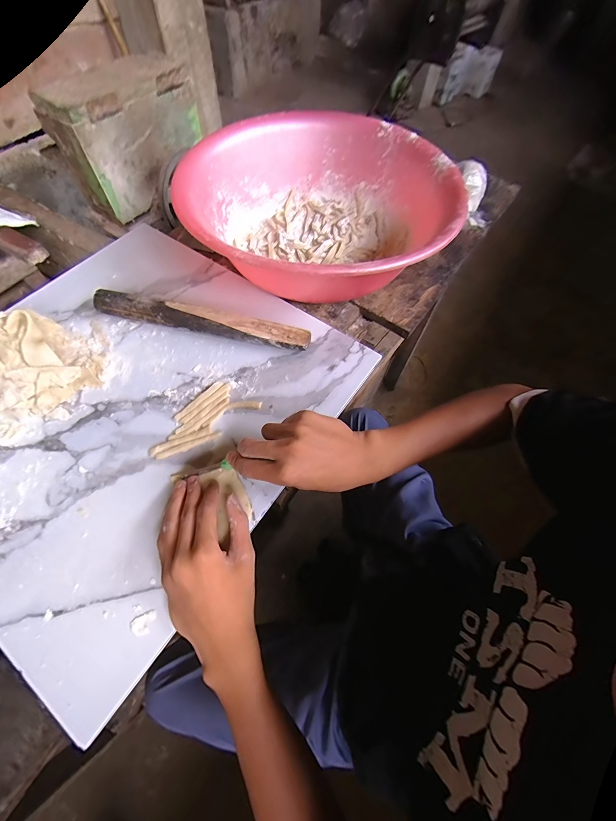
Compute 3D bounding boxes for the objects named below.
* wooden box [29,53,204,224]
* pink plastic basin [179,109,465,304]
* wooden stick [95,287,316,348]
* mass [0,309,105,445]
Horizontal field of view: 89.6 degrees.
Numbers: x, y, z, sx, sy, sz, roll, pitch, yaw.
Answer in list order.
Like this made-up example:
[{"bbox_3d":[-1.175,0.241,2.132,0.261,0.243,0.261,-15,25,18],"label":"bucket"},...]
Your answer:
[{"bbox_3d":[-0.443,-0.699,0.794,0.126,0.221,0.343,31,64,14],"label":"wooden box"},{"bbox_3d":[0.020,-0.309,0.501,0.393,0.122,0.396,1,61,-2],"label":"pink plastic basin"},{"bbox_3d":[-0.148,-0.124,0.436,0.301,0.037,0.035,12,61,4],"label":"wooden stick"},{"bbox_3d":[-0.352,-0.049,0.378,0.131,0.060,0.157,23,63,10],"label":"mass"}]

